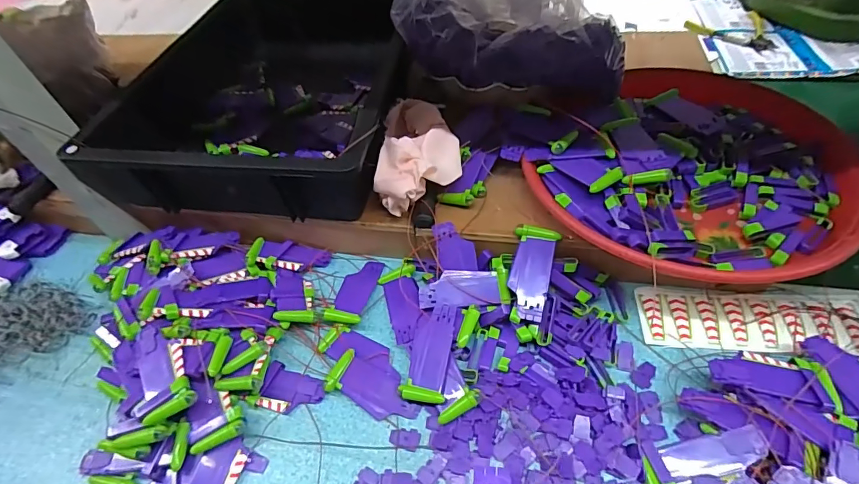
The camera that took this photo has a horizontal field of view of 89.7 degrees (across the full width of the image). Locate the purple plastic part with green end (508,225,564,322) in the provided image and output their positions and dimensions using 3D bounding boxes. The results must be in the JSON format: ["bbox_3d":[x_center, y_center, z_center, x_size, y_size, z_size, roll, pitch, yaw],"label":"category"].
[{"bbox_3d":[0.097,0.028,0.409,0.039,0.006,0.089,7,74,12],"label":"purple plastic part with green end"}]

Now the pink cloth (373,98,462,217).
[{"bbox_3d":[-0.008,-0.092,0.466,0.083,0.063,0.135,1,50,7],"label":"pink cloth"}]

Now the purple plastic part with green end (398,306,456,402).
[{"bbox_3d":[0.001,0.102,0.401,0.037,0.009,0.087,3,61,14],"label":"purple plastic part with green end"}]

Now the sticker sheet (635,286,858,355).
[{"bbox_3d":[0.305,0.071,0.408,0.196,0.009,0.069,0,50,7],"label":"sticker sheet"}]

